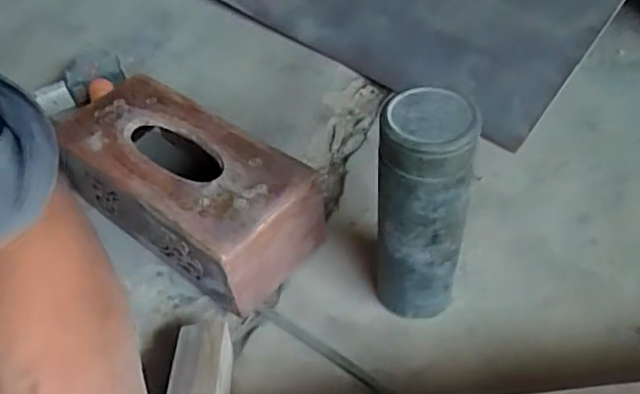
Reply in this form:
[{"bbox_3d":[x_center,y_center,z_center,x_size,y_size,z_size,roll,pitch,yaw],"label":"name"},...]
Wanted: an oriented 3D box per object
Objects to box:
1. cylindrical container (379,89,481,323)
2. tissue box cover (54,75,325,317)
[{"bbox_3d":[0.081,0.018,0.515,0.066,0.223,0.063,-2,49,3],"label":"cylindrical container"},{"bbox_3d":[-0.134,-0.006,0.643,0.262,0.118,0.126,29,57,26],"label":"tissue box cover"}]

